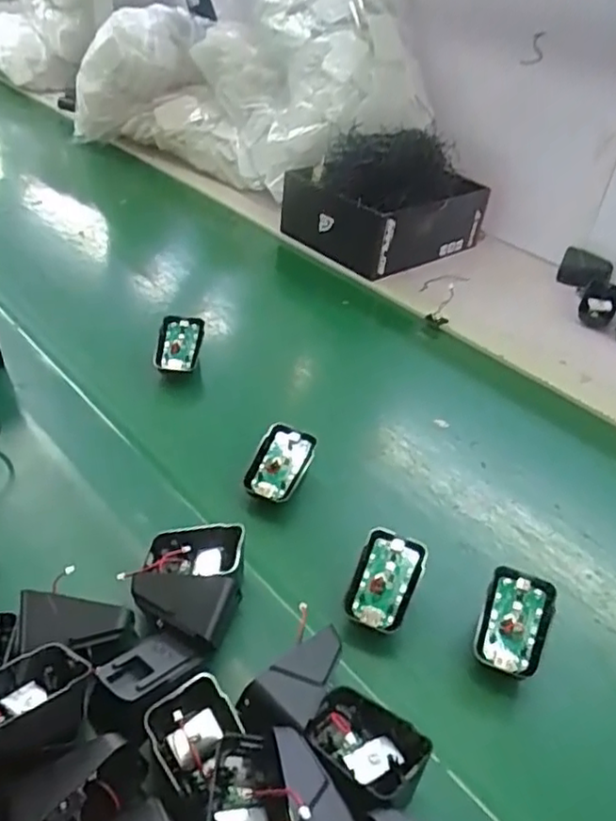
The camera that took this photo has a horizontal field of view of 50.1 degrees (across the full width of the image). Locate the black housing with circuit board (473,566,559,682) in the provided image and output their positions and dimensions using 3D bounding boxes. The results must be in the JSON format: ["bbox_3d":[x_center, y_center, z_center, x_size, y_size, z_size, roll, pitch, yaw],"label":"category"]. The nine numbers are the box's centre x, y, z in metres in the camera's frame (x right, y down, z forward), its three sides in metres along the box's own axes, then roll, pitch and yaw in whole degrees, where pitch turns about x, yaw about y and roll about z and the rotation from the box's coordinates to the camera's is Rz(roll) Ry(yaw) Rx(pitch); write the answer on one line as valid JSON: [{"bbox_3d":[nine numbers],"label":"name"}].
[{"bbox_3d":[0.140,0.148,0.450,0.043,0.040,0.068,20,40,16],"label":"black housing with circuit board"}]

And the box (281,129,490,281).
[{"bbox_3d":[0.112,-0.312,0.942,0.244,0.151,0.219,-20,45,-30],"label":"box"}]

